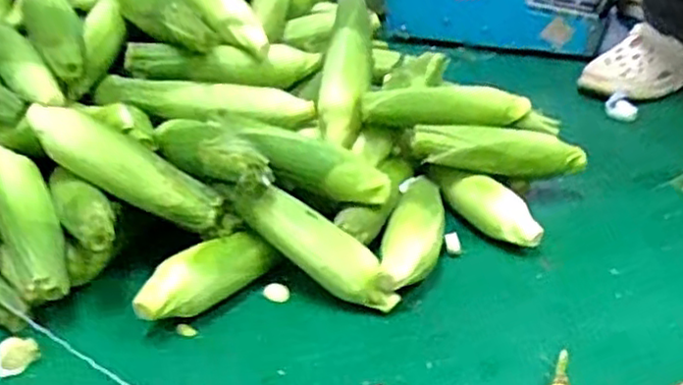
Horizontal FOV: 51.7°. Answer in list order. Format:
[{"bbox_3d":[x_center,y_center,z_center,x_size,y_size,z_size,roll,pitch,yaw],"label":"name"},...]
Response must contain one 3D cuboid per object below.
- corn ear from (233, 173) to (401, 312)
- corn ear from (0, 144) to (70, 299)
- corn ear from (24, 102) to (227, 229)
[{"bbox_3d":[-0.025,0.054,0.721,0.194,0.061,0.048,37,35,4],"label":"corn ear"},{"bbox_3d":[-0.326,0.016,0.724,0.054,0.044,0.225,-18,45,-29],"label":"corn ear"},{"bbox_3d":[-0.228,-0.027,0.739,0.237,0.050,0.063,28,35,11],"label":"corn ear"}]

